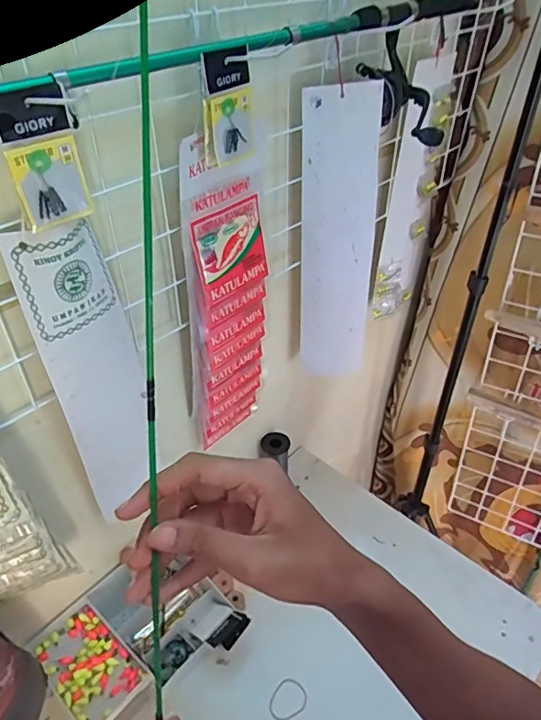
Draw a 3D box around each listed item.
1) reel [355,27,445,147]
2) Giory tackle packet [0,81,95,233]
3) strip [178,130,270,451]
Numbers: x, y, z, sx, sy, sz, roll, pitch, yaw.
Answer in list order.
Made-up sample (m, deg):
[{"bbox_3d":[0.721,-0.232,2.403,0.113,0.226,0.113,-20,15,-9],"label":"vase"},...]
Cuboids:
[{"bbox_3d":[0.165,-0.334,0.631,0.108,0.098,0.115,11,41,13],"label":"reel"},{"bbox_3d":[-0.162,-0.145,0.377,0.052,0.092,0.010,-28,47,-28],"label":"Giory tackle packet"},{"bbox_3d":[-0.049,-0.057,0.627,0.027,0.400,0.108,32,50,33],"label":"strip"}]

